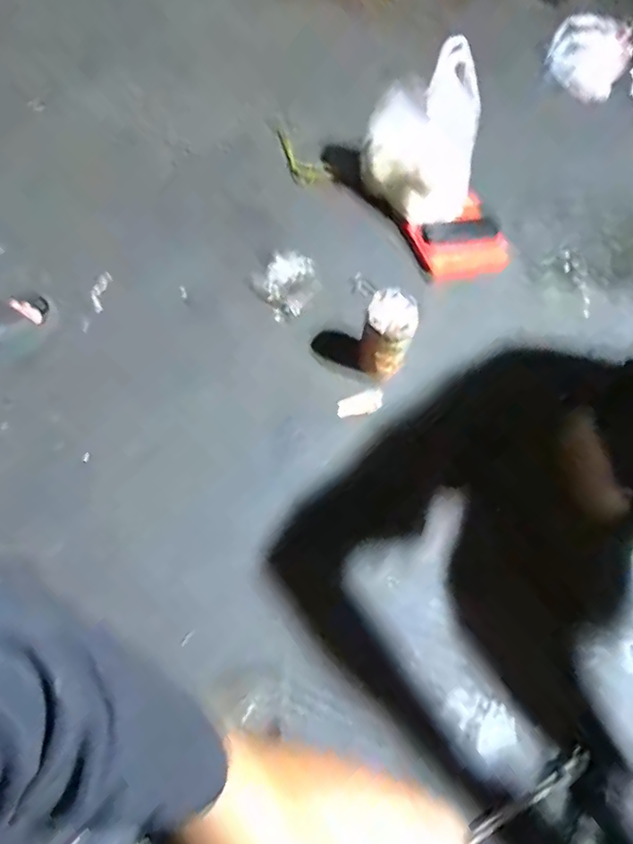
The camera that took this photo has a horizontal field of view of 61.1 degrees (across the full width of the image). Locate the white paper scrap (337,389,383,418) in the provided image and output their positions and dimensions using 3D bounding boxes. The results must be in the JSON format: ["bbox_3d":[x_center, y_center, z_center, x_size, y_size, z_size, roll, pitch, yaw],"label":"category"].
[{"bbox_3d":[0.076,-0.031,0.939,0.080,0.007,0.036,-15,79,1],"label":"white paper scrap"}]

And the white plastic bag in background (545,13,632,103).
[{"bbox_3d":[0.706,-0.942,1.396,0.197,0.142,0.157,24,62,9],"label":"white plastic bag in background"}]

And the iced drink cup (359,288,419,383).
[{"bbox_3d":[0.116,-0.139,0.919,0.085,0.143,0.090,11,61,2],"label":"iced drink cup"}]

